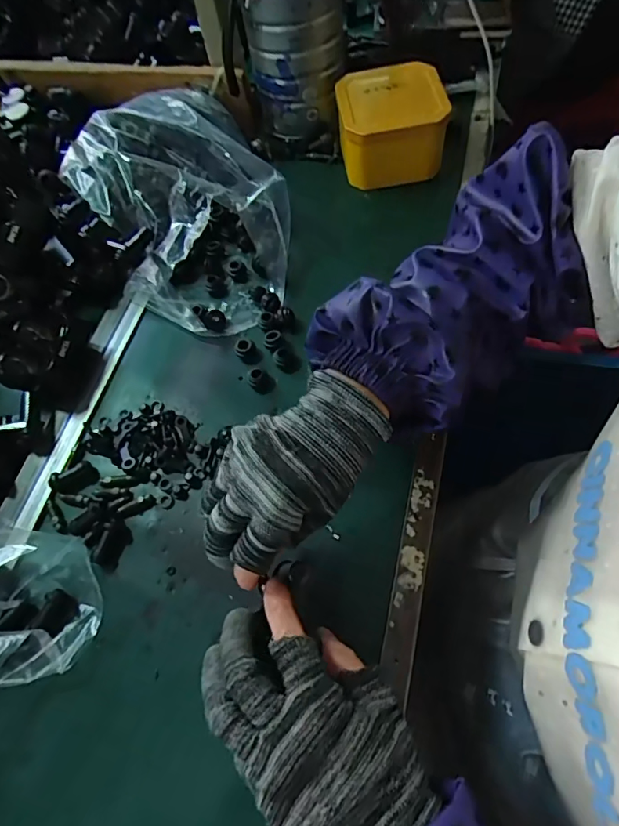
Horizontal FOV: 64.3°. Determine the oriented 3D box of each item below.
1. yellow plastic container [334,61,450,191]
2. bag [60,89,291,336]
[{"bbox_3d":[0.081,-0.287,0.495,0.101,0.066,0.101,-6,62,3],"label":"yellow plastic container"},{"bbox_3d":[-0.118,-0.199,0.461,0.176,0.073,0.263,-26,65,-7],"label":"bag"}]

